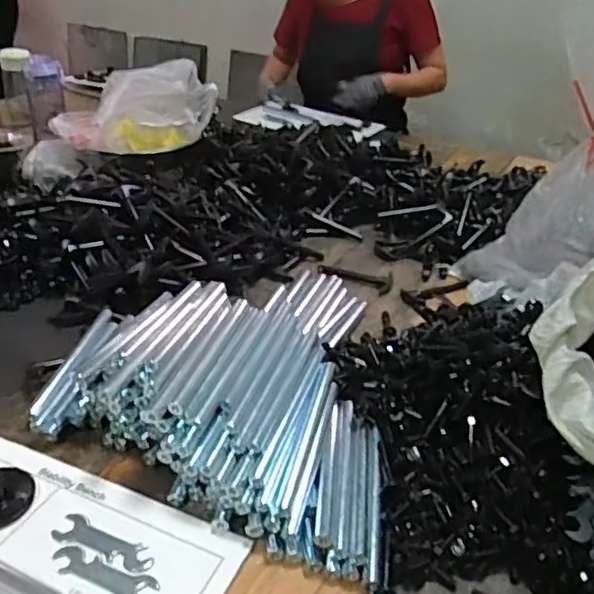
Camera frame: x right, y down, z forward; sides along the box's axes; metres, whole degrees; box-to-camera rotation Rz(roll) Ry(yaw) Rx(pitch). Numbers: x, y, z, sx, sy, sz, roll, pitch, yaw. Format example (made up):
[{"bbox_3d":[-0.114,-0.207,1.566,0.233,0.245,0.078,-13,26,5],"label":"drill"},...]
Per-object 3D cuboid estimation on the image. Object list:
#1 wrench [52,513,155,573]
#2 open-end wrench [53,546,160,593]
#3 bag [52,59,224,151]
[{"bbox_3d":[-0.163,0.209,0.529,0.094,0.004,0.029,15,32,19],"label":"wrench"},{"bbox_3d":[-0.158,0.226,0.507,0.092,0.004,0.028,15,32,19],"label":"open-end wrench"},{"bbox_3d":[-0.307,-0.368,1.171,0.263,0.137,0.176,-20,38,-34],"label":"bag"}]

